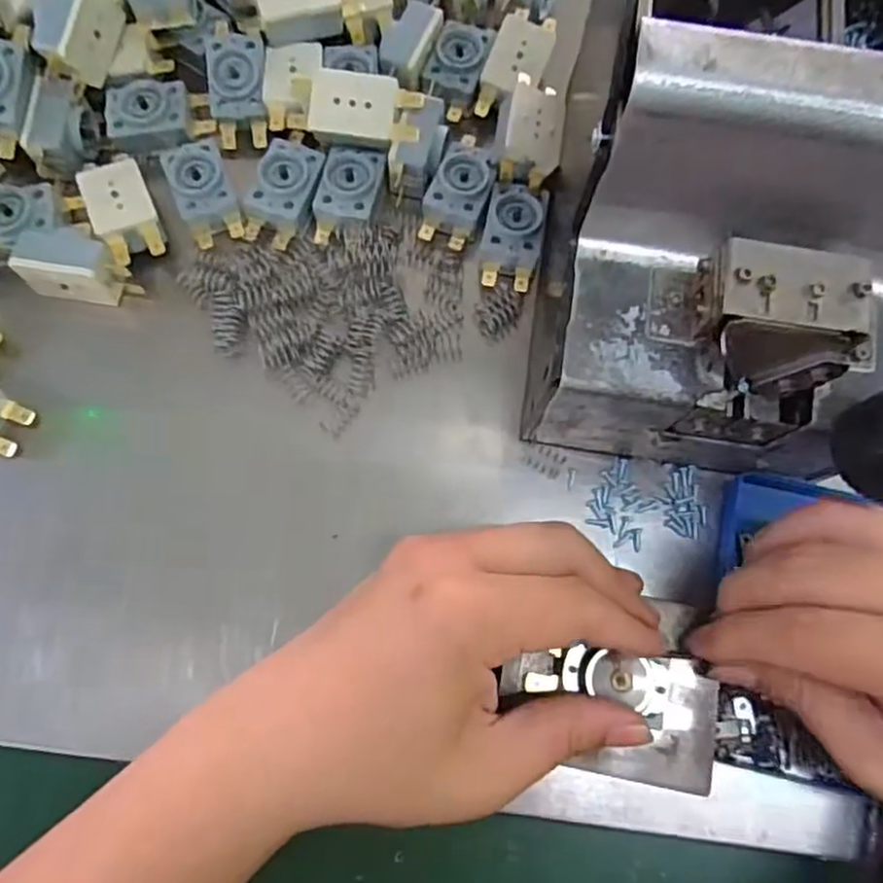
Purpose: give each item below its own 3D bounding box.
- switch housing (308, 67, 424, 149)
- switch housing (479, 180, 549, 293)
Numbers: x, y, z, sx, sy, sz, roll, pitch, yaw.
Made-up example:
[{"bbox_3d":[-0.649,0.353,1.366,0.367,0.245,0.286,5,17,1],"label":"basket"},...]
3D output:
[{"bbox_3d":[-0.034,-0.147,0.304,0.048,0.016,0.029,4,105,-4],"label":"switch housing"},{"bbox_3d":[0.032,-0.093,0.306,0.026,0.010,0.045,11,77,2],"label":"switch housing"}]

